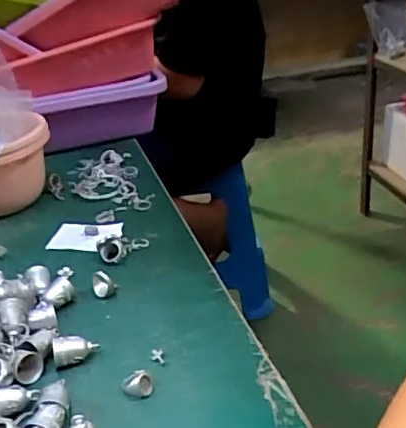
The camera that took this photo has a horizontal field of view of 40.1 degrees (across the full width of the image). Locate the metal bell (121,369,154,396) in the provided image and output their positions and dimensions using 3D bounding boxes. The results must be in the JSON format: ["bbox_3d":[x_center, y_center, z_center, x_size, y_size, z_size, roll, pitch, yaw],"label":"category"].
[{"bbox_3d":[-0.051,0.130,0.428,0.023,0.018,0.015,-6,29,-1],"label":"metal bell"}]

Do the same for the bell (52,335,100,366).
[{"bbox_3d":[-0.106,0.113,0.464,0.036,0.020,0.017,-8,29,-5],"label":"bell"}]

